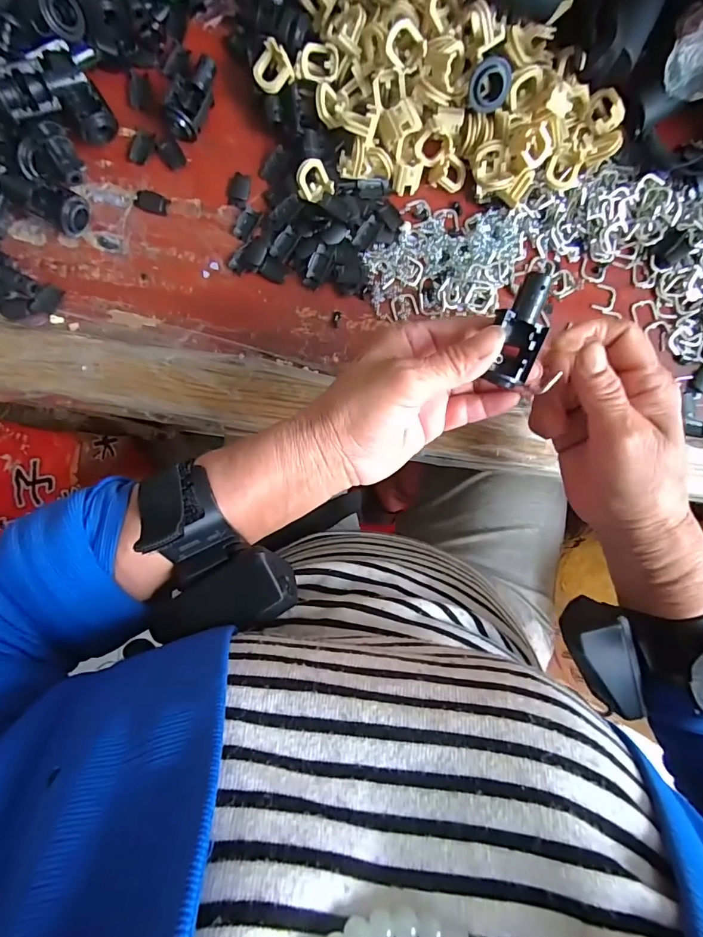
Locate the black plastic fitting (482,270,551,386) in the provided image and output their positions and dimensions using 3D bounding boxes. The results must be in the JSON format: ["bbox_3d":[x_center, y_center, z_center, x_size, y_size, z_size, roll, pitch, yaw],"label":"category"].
[{"bbox_3d":[0.082,-0.067,0.217,0.022,0.019,0.052,10,107,-3],"label":"black plastic fitting"}]

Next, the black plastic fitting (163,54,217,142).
[{"bbox_3d":[-0.109,-0.256,0.303,0.026,0.018,0.055,18,94,-3],"label":"black plastic fitting"}]

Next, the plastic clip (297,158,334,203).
[{"bbox_3d":[-0.027,-0.200,0.308,0.025,0.008,0.025,-38,136,-2],"label":"plastic clip"}]

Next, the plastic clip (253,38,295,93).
[{"bbox_3d":[-0.053,-0.268,0.296,0.026,0.017,0.023,-24,95,0],"label":"plastic clip"}]

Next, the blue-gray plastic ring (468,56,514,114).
[{"bbox_3d":[0.088,-0.247,0.285,0.026,0.013,0.026,0,129,0],"label":"blue-gray plastic ring"}]

